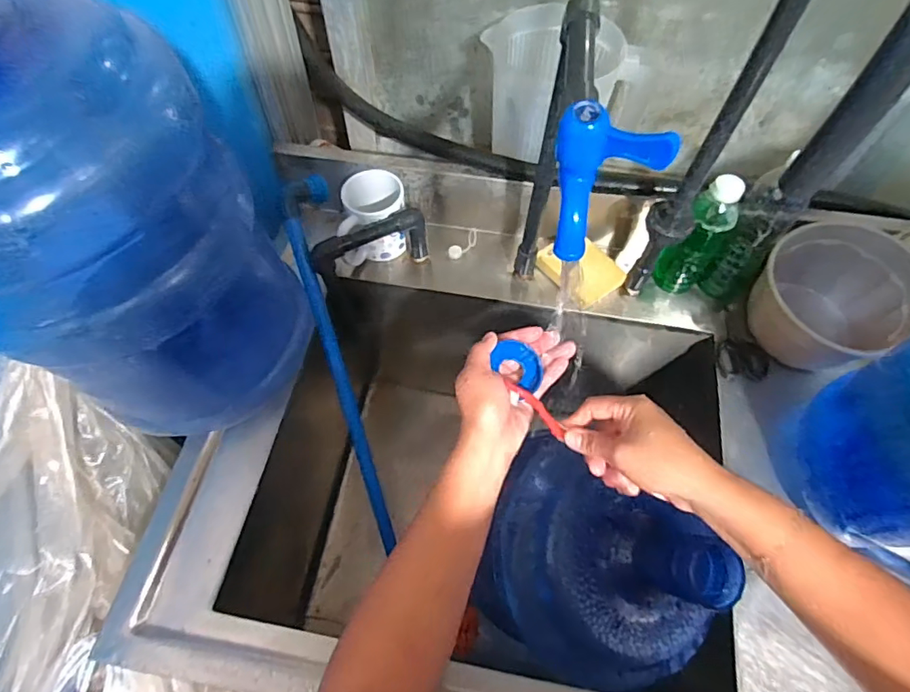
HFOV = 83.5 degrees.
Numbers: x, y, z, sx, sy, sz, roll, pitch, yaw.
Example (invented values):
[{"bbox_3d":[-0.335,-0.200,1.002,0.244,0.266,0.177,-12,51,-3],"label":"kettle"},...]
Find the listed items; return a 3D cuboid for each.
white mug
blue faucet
[{"bbox_3d":[-0.111,-0.169,0.699,0.089,0.103,0.083,-5,61,-4],"label":"white mug"},{"bbox_3d":[0.085,-0.096,0.300,0.051,0.086,0.040,1,60,-1],"label":"blue faucet"}]

